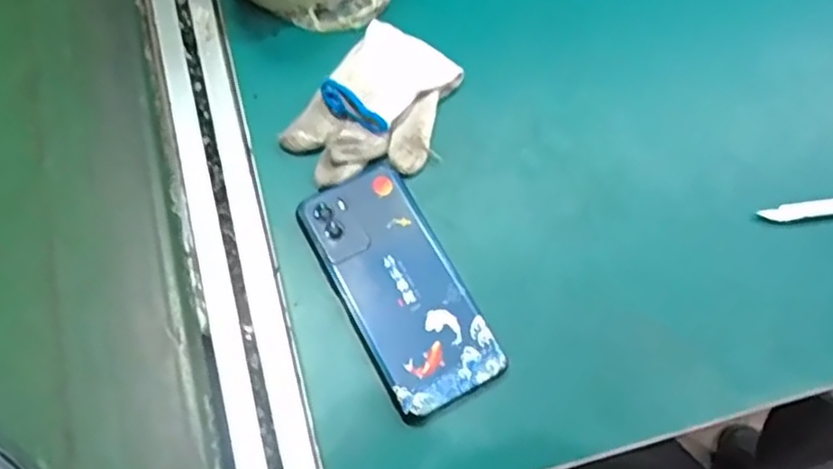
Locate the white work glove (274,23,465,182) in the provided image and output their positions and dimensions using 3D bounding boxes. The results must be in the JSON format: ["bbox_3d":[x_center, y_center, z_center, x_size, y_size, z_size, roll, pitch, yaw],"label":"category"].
[{"bbox_3d":[-0.027,-0.090,0.502,0.087,0.027,0.127,34,75,10],"label":"white work glove"}]

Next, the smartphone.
[{"bbox_3d":[-0.012,0.034,0.467,0.076,0.013,0.163,-29,75,-9],"label":"smartphone"}]

